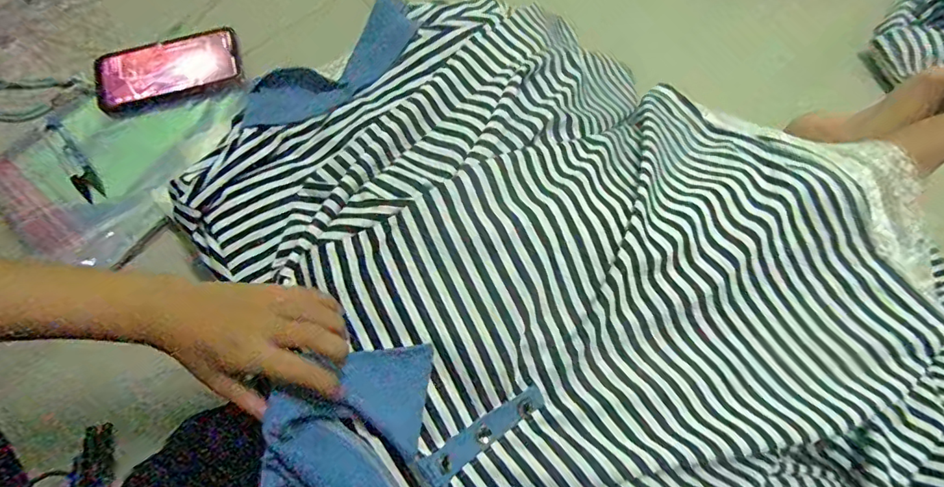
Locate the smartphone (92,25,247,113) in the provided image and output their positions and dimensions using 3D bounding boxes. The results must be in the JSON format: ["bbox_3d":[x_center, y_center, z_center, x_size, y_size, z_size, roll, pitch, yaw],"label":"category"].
[{"bbox_3d":[-0.364,-0.206,0.605,0.168,0.015,0.070,-19,92,-5],"label":"smartphone"}]

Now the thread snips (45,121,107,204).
[{"bbox_3d":[-0.448,-0.090,0.571,0.026,0.016,0.122,-40,77,-11],"label":"thread snips"}]

